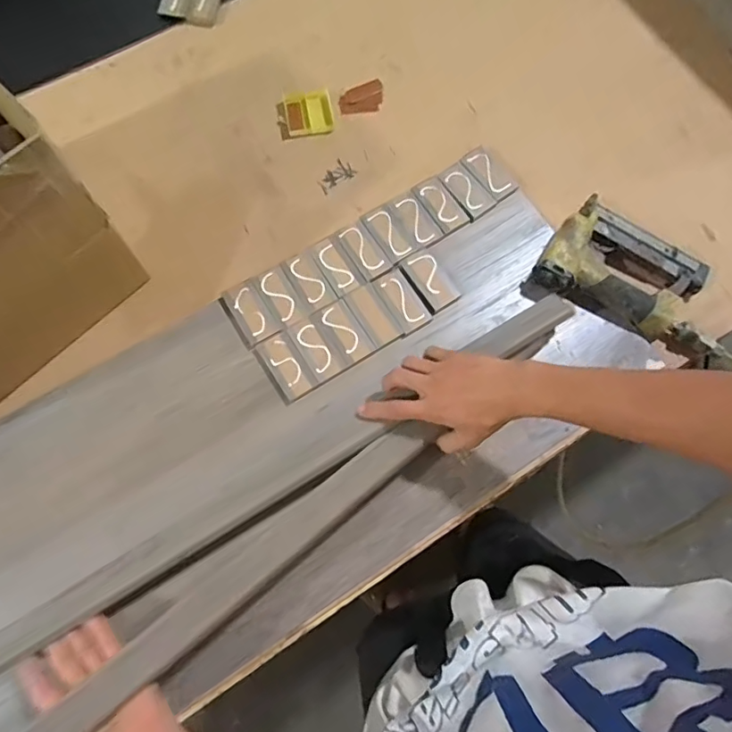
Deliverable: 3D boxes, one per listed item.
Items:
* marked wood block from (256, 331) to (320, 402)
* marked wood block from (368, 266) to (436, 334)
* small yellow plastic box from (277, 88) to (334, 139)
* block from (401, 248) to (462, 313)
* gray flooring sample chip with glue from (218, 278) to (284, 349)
[{"bbox_3d":[-0.093,0.000,0.611,0.040,0.005,0.078,-31,76,-11],"label":"marked wood block"},{"bbox_3d":[0.044,-0.082,0.640,0.043,0.005,0.080,-32,76,-12],"label":"marked wood block"},{"bbox_3d":[-0.085,-0.354,0.722,0.074,0.013,0.065,-7,73,-5],"label":"small yellow plastic box"},{"bbox_3d":[0.082,-0.109,0.646,0.042,0.008,0.076,-32,76,-12],"label":"block"},{"bbox_3d":[-0.142,-0.065,0.628,0.048,0.007,0.084,-31,76,-11],"label":"gray flooring sample chip with glue"}]

